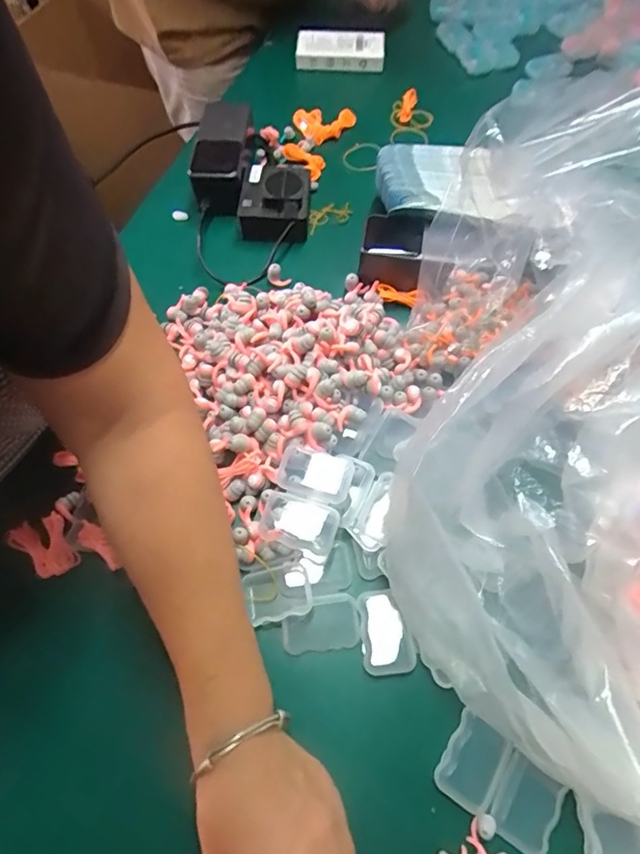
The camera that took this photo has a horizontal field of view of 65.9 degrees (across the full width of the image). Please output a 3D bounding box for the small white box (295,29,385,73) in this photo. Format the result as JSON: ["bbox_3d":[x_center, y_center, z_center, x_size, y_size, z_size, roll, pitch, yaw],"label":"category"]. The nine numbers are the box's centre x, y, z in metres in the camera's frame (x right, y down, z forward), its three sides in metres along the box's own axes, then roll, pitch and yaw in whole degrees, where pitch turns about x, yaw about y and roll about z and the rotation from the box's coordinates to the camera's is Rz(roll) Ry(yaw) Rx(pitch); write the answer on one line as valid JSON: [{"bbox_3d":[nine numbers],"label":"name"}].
[{"bbox_3d":[0.028,-0.528,0.693,0.120,0.022,0.071,1,63,0],"label":"small white box"}]

